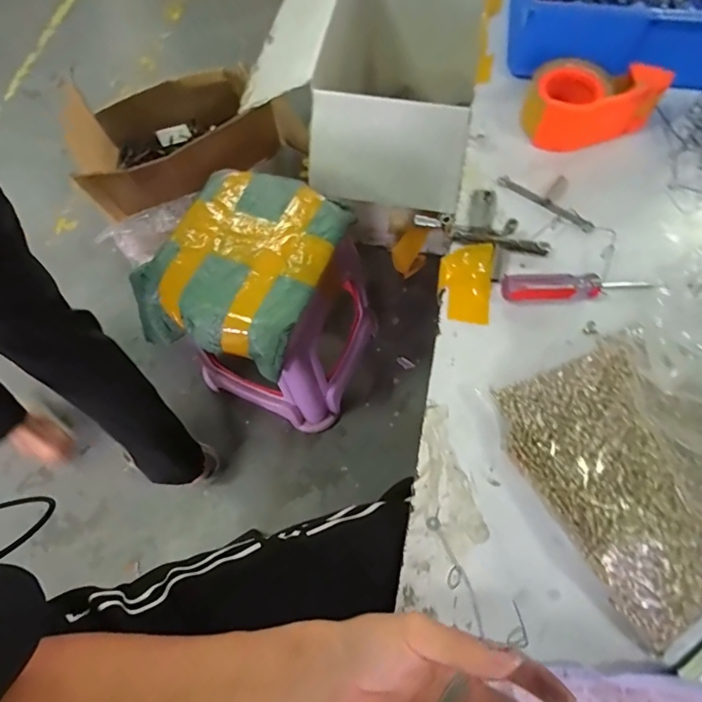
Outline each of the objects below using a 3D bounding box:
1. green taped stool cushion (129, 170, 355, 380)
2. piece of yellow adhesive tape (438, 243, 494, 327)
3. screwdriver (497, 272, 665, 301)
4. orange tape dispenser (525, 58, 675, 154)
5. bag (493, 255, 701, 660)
[{"bbox_3d":[-0.195,-0.152,0.817,0.312,0.121,0.349,25,72,11],"label":"green taped stool cushion"},{"bbox_3d":[0.121,-0.073,0.476,0.052,0.013,0.088,6,69,5],"label":"piece of yellow adhesive tape"},{"bbox_3d":[0.230,-0.065,0.457,0.150,0.023,0.024,-3,69,2],"label":"screwdriver"},{"bbox_3d":[0.281,-0.293,0.529,0.148,0.061,0.092,3,69,4],"label":"orange tape dispenser"},{"bbox_3d":[0.287,0.049,0.368,0.301,0.104,0.215,-35,71,-10],"label":"bag"}]

